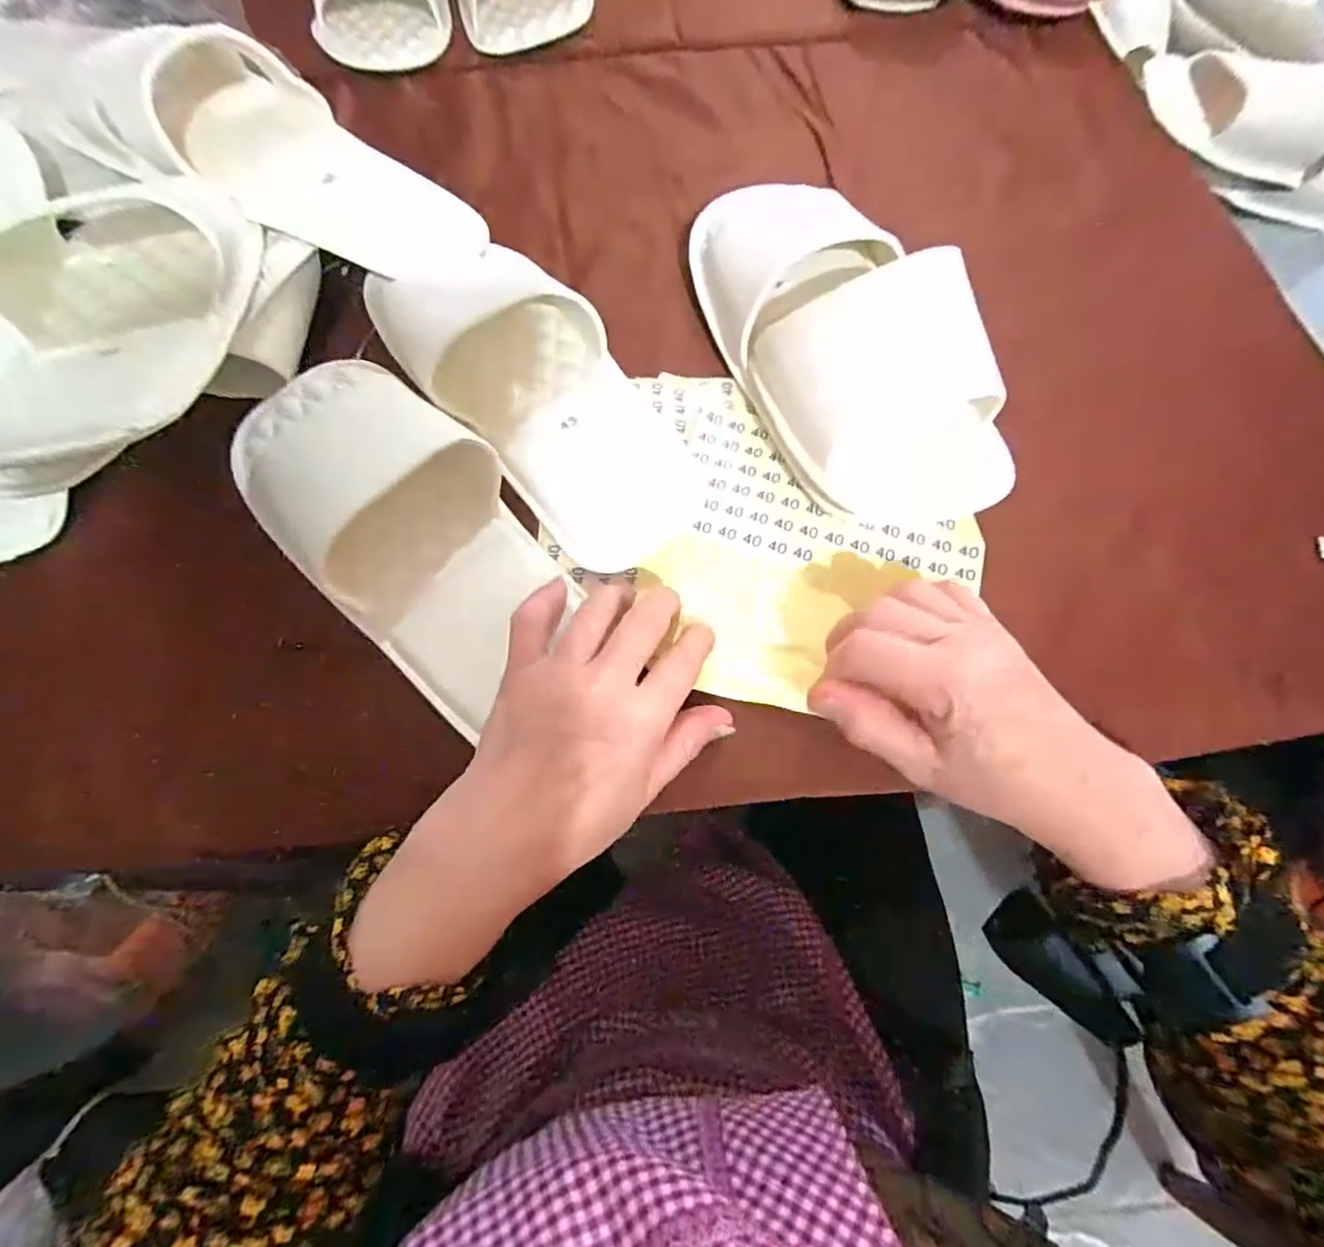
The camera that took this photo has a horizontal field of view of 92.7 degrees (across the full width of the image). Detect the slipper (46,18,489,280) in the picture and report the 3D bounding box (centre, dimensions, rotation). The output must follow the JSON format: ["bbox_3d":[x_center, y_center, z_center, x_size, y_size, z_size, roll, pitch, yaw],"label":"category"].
[{"bbox_3d":[-0.225,-0.277,0.380,0.232,0.067,0.110,18,67,-18],"label":"slipper"}]

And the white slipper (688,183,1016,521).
[{"bbox_3d":[0.094,-0.174,0.350,0.104,0.077,0.256,-18,69,-8],"label":"white slipper"}]

